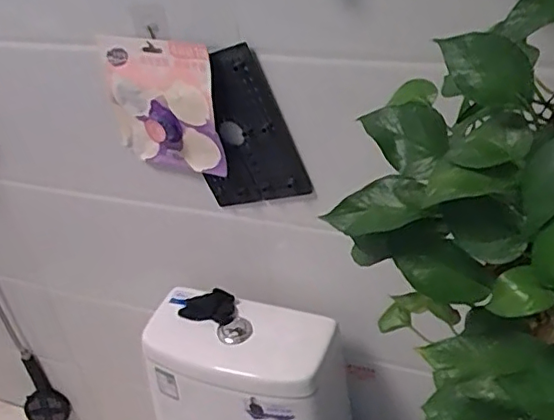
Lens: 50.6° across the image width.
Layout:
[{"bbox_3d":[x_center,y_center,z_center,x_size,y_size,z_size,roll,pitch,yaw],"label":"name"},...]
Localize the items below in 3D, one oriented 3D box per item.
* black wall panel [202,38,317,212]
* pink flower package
[{"bbox_3d":[-0.064,-0.115,0.918,0.172,0.264,0.016,-9,38,22],"label":"black wall panel"},{"bbox_3d":[-0.190,-0.162,0.946,0.214,0.223,0.033,14,41,25],"label":"pink flower package"}]

